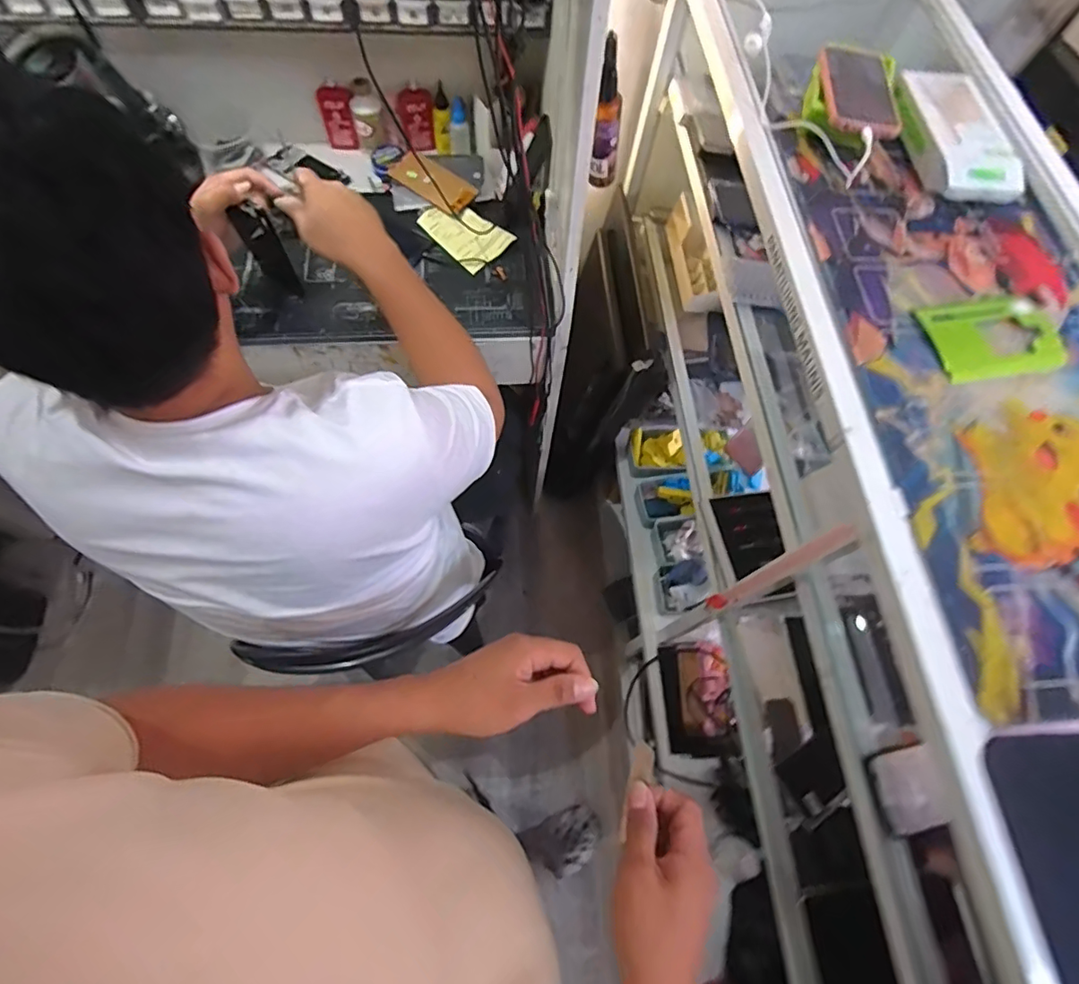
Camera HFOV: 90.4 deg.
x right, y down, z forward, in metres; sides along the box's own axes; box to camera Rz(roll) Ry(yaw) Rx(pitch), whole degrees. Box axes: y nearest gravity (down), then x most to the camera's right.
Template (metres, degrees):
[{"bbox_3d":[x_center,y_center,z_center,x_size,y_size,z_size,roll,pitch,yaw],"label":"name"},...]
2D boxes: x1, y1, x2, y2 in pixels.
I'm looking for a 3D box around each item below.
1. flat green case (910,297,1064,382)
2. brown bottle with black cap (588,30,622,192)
[{"bbox_3d":[0.451,-0.153,0.531,0.133,0.007,0.092,-7,66,-7],"label":"flat green case"},{"bbox_3d":[0.083,-0.448,0.654,0.031,0.165,0.036,10,65,0],"label":"brown bottle with black cap"}]

